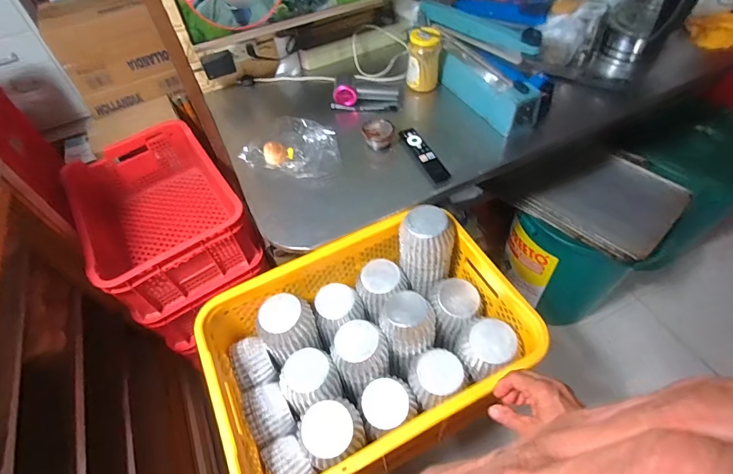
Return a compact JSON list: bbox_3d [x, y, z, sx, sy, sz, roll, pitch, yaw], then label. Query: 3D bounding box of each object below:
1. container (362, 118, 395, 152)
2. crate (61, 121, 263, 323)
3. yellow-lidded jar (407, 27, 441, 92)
[{"bbox_3d":[0.027,-0.229,0.895,0.071,0.046,0.059,1,53,6],"label":"container"},{"bbox_3d":[-0.586,-0.070,1.128,0.373,0.187,0.517,-31,57,-18],"label":"crate"},{"bbox_3d":[0.141,-0.436,0.975,0.074,0.128,0.067,5,54,9],"label":"yellow-lidded jar"}]

